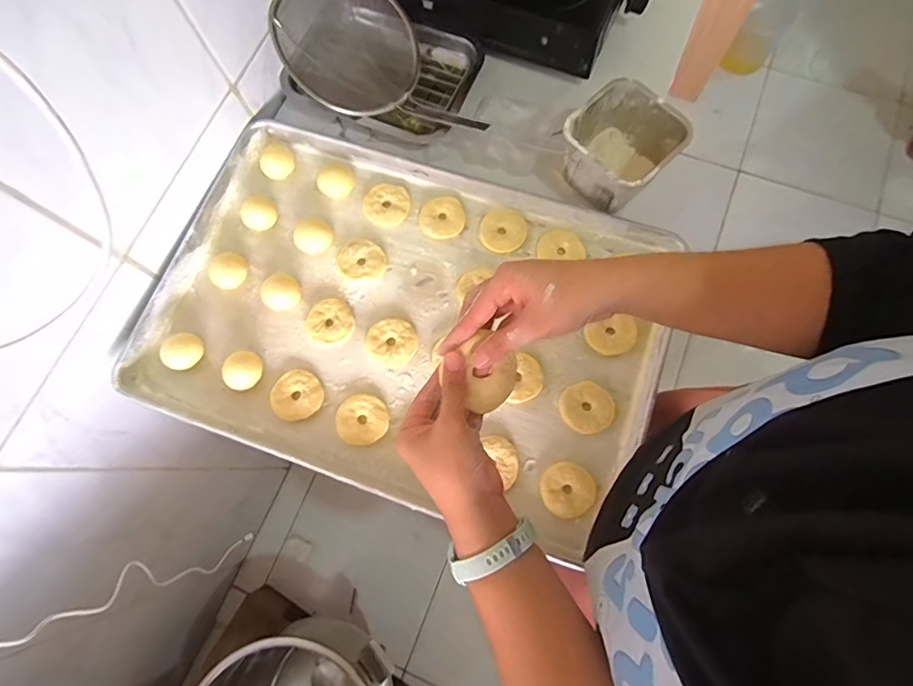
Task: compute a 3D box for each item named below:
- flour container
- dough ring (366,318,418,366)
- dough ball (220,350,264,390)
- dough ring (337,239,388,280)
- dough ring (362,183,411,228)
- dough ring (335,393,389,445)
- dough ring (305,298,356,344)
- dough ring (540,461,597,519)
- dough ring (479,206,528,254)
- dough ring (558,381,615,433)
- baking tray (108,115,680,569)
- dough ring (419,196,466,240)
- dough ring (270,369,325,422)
[{"bbox_3d":[0.202,-0.238,0.601,0.122,0.099,0.118,-41,77,-9],"label":"flour container"},{"bbox_3d":[-0.079,-0.003,0.577,0.060,0.011,0.056,-1,75,2],"label":"dough ring"},{"bbox_3d":[-0.255,0.034,0.567,0.036,0.031,0.045,30,78,9],"label":"dough ball"},{"bbox_3d":[-0.121,-0.106,0.606,0.059,0.009,0.055,-1,75,2],"label":"dough ring"},{"bbox_3d":[-0.093,-0.184,0.628,0.054,0.016,0.061,33,78,10],"label":"dough ring"},{"bbox_3d":[-0.110,0.089,0.553,0.056,0.016,0.059,-1,75,2],"label":"dough ring"},{"bbox_3d":[-0.156,-0.027,0.587,0.057,0.009,0.056,-1,75,2],"label":"dough ring"},{"bbox_3d":[0.122,0.162,0.524,0.057,0.011,0.057,-1,75,2],"label":"dough ring"},{"bbox_3d":[0.060,-0.146,0.609,0.061,0.015,0.062,-1,75,2],"label":"dough ring"},{"bbox_3d":[0.151,0.074,0.547,0.060,0.009,0.057,-1,75,2],"label":"dough ring"},{"bbox_3d":[-0.061,-0.037,0.588,0.605,0.032,0.415,19,76,7],"label":"baking tray"},{"bbox_3d":[-0.019,-0.166,0.627,0.059,0.013,0.055,-1,75,2],"label":"dough ring"},{"bbox_3d":[-0.191,0.063,0.567,0.060,0.014,0.060,-1,75,2],"label":"dough ring"}]

